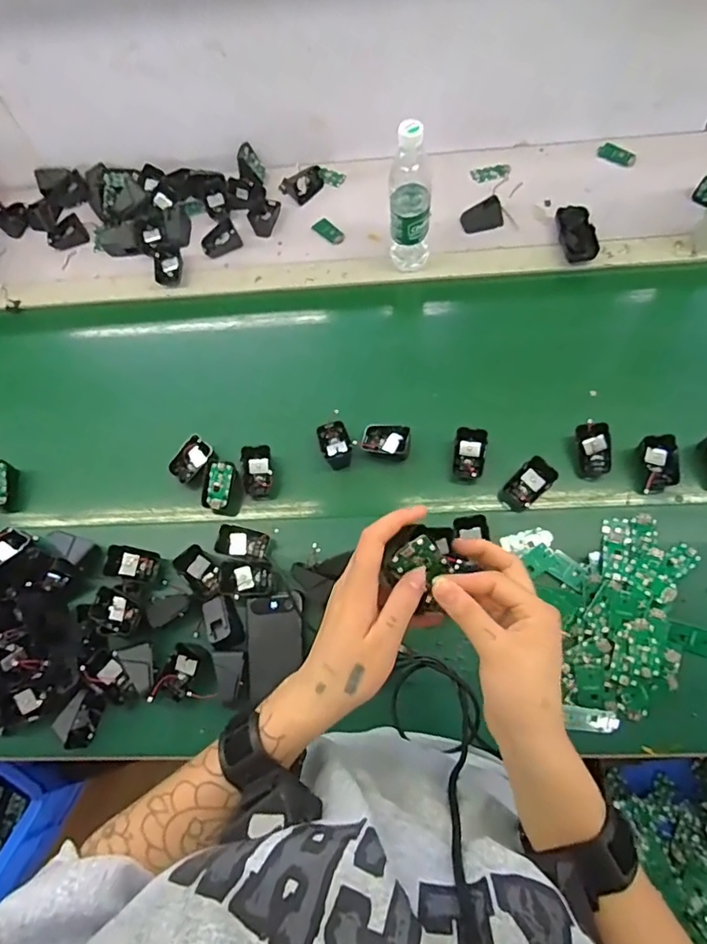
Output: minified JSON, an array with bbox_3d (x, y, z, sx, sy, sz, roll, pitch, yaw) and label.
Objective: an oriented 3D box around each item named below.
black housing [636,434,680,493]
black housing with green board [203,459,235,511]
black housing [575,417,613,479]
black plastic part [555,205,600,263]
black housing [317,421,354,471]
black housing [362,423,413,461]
[{"bbox_3d":[0.412,-0.009,0.700,0.047,0.035,0.072,4,69,6],"label":"black housing"},{"bbox_3d":[-0.191,0.018,0.741,0.037,0.019,0.068,8,70,8],"label":"black housing with green board"},{"bbox_3d":[0.330,-0.030,0.715,0.048,0.032,0.069,0,68,3],"label":"black housing"},{"bbox_3d":[0.361,-0.386,0.846,0.053,0.028,0.102,-4,69,3],"label":"black plastic part"},{"bbox_3d":[-0.026,-0.040,0.758,0.043,0.028,0.069,-17,69,-2],"label":"black housing"},{"bbox_3d":[0.047,-0.045,0.743,0.069,0.032,0.045,15,71,10],"label":"black housing"}]

